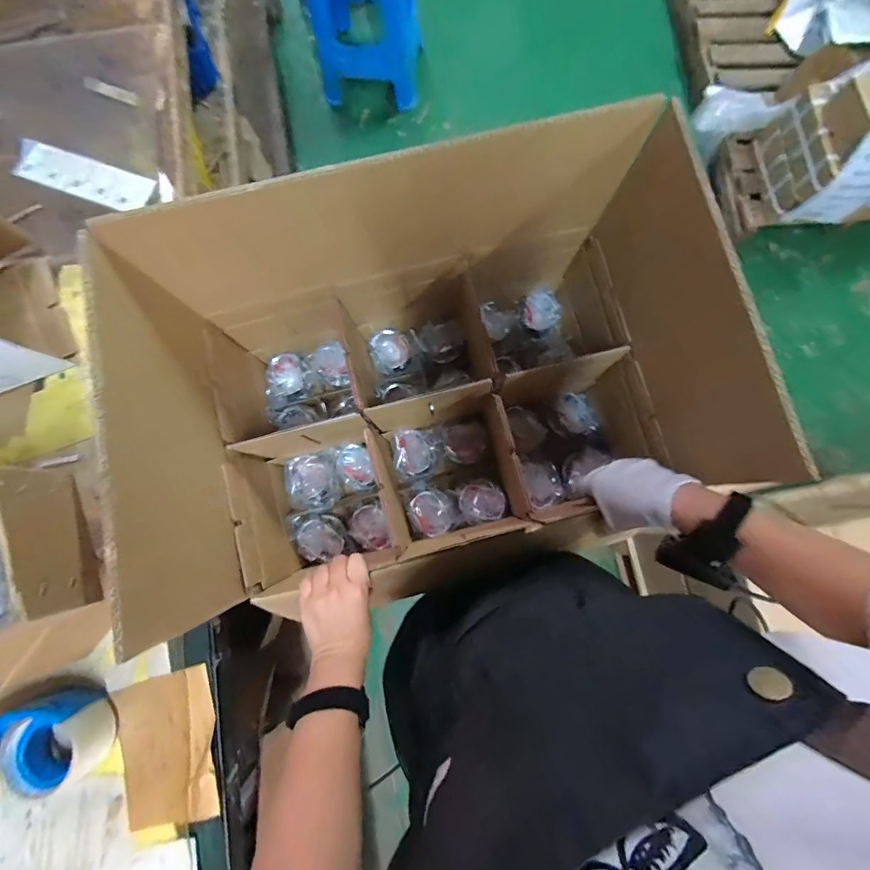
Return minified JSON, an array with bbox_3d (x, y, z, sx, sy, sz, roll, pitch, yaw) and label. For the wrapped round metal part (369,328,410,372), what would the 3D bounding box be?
[{"bbox_3d":[-0.076,-0.143,0.678,0.064,0.030,0.069,-26,81,-5],"label":"wrapped round metal part"}]

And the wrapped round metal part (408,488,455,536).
[{"bbox_3d":[-0.005,0.124,0.631,0.071,0.020,0.070,-29,81,-5],"label":"wrapped round metal part"}]

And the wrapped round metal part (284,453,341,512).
[{"bbox_3d":[-0.194,0.076,0.632,0.076,0.031,0.086,-12,80,-2],"label":"wrapped round metal part"}]

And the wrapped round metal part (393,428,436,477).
[{"bbox_3d":[-0.034,0.029,0.646,0.066,0.031,0.072,0,80,0],"label":"wrapped round metal part"}]

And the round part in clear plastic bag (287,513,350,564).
[{"bbox_3d":[-0.181,0.159,0.629,0.073,0.030,0.075,0,80,0],"label":"round part in clear plastic bag"}]

